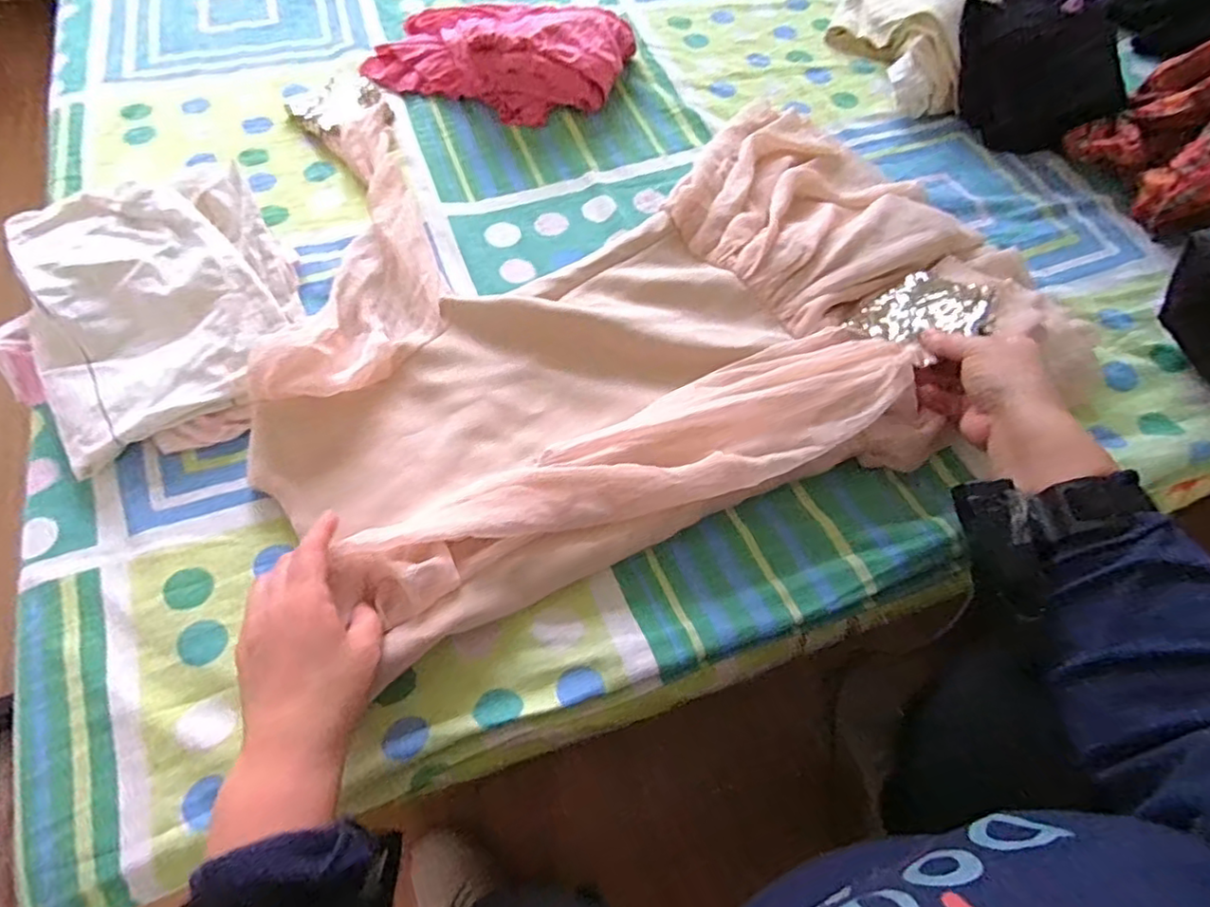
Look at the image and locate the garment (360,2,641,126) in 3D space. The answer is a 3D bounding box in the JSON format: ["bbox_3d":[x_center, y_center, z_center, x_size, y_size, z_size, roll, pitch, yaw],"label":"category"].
[{"bbox_3d":[-0.128,-0.486,0.744,0.301,0.070,0.162,17,65,8],"label":"garment"}]

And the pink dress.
[{"bbox_3d":[0.016,-0.190,0.589,0.672,0.063,0.562,-20,65,-10],"label":"pink dress"}]

